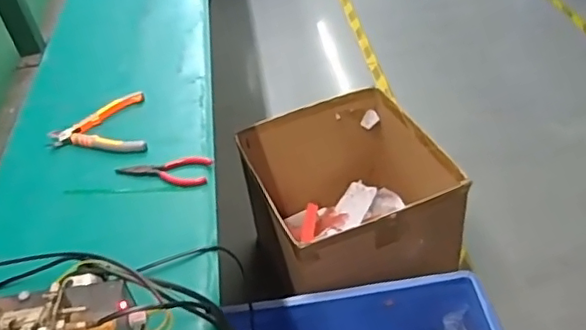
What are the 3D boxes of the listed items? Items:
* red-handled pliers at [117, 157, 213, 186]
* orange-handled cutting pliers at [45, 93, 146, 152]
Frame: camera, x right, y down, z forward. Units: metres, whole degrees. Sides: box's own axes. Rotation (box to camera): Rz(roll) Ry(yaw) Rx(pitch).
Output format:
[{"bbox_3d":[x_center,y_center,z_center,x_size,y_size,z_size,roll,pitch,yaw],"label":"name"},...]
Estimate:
[{"bbox_3d":[-0.171,0.008,0.743,0.128,0.020,0.035,0,41,9],"label":"red-handled pliers"},{"bbox_3d":[-0.285,-0.053,0.839,0.135,0.019,0.135,-13,41,-6],"label":"orange-handled cutting pliers"}]

